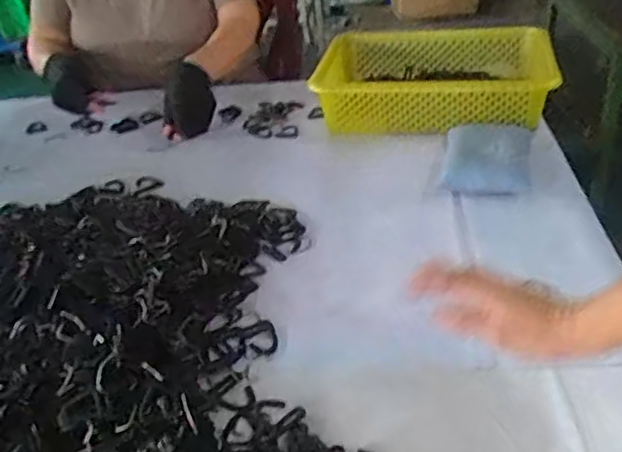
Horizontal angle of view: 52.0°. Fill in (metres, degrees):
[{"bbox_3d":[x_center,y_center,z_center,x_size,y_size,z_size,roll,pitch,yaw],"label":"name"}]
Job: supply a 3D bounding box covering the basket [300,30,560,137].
[{"bbox_3d":[0.192,-0.232,1.003,0.343,0.083,0.258,2,34,13],"label":"basket"}]

